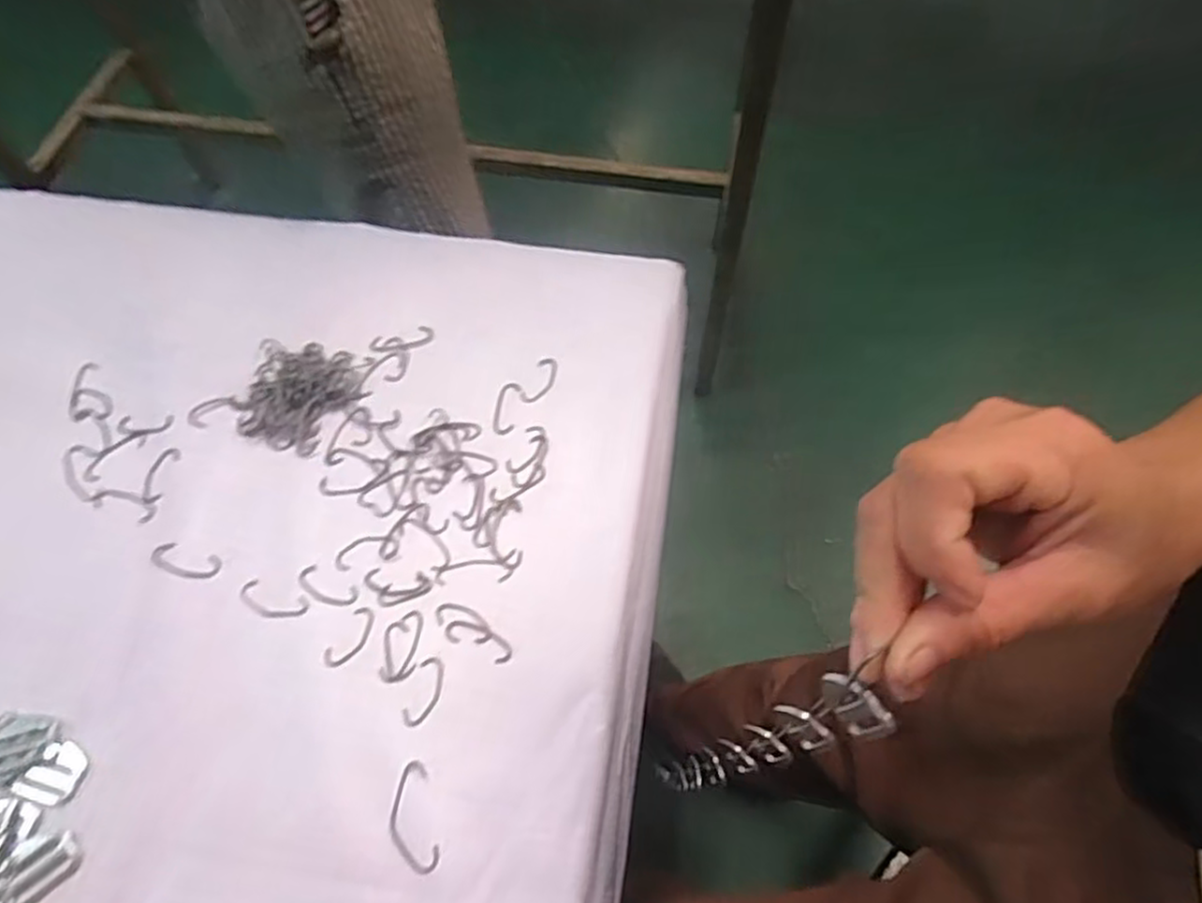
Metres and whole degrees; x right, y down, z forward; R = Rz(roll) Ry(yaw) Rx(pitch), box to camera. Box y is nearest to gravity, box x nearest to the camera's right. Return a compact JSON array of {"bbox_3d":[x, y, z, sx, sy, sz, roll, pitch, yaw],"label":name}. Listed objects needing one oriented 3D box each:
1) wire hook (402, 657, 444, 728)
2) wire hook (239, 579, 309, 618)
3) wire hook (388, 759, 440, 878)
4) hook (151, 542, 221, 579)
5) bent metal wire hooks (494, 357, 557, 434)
[{"bbox_3d":[-0.087,0.118,0.354,0.014,0.004,0.033,13,62,7],"label":"wire hook"},{"bbox_3d":[-0.173,0.078,0.377,0.039,0.004,0.016,18,63,10],"label":"wire hook"},{"bbox_3d":[-0.087,0.166,0.327,0.020,0.004,0.047,-15,62,-7],"label":"wire hook"},{"bbox_3d":[-0.225,0.059,0.388,0.039,0.004,0.015,14,63,8],"label":"hook"},{"bbox_3d":[-0.048,-0.037,0.436,0.024,0.004,0.060,33,67,17],"label":"bent metal wire hooks"}]

